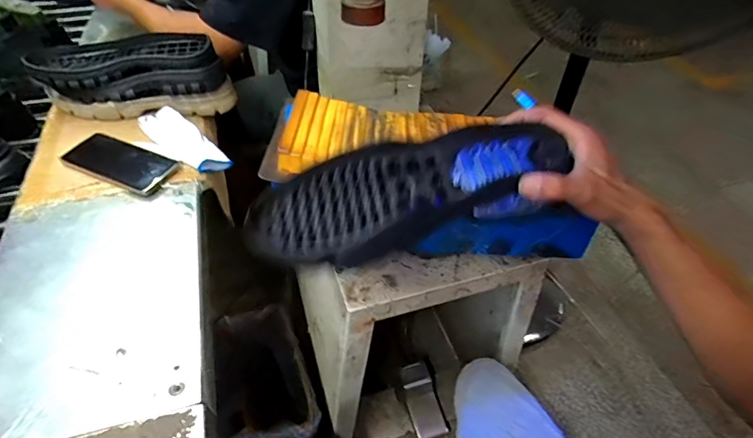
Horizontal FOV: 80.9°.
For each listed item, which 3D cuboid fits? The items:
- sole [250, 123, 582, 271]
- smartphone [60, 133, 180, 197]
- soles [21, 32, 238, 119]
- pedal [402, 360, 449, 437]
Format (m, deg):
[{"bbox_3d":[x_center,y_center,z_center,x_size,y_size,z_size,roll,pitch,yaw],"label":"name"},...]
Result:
[{"bbox_3d":[0.031,-0.025,0.425,0.285,0.064,0.112,-17,46,-3],"label":"sole"},{"bbox_3d":[-0.381,-0.085,0.657,0.154,0.012,0.078,21,50,10],"label":"smartphone"},{"bbox_3d":[-0.405,-0.243,0.755,0.301,0.098,0.117,-5,44,-10],"label":"soles"},{"bbox_3d":[0.114,0.443,1.081,0.074,0.033,0.174,-12,75,-17],"label":"pedal"}]

